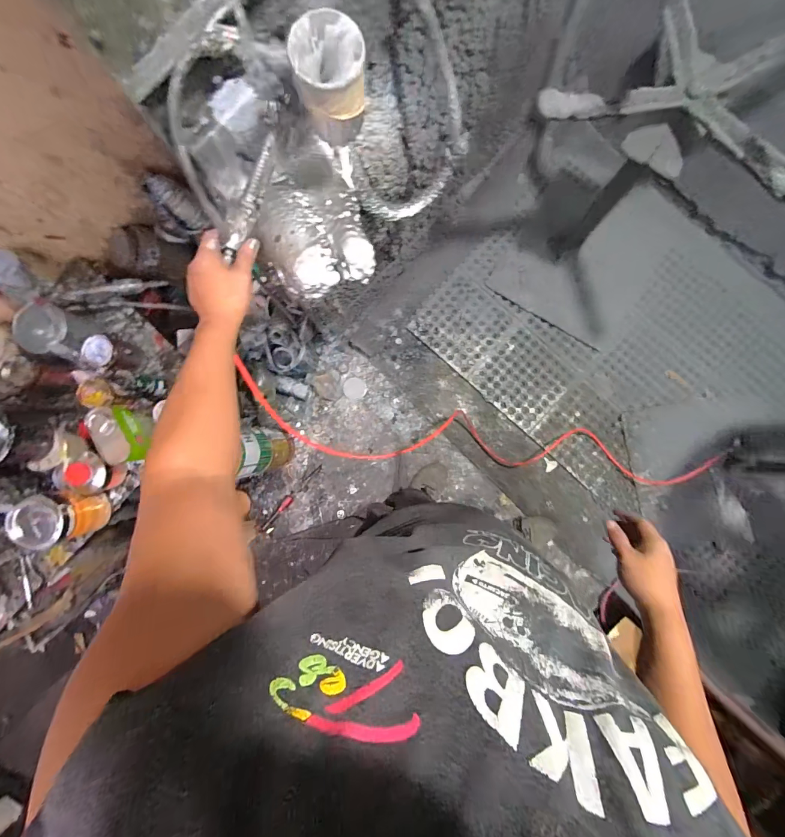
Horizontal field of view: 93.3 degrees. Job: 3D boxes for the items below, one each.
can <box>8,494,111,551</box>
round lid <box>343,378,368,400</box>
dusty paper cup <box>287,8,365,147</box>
[{"bbox_3d":[-0.737,0.222,0.827,0.097,0.135,0.103,-13,85,5],"label":"can"},{"bbox_3d":[-0.146,-0.116,1.447,0.088,0.007,0.081,22,89,5],"label":"round lid"},{"bbox_3d":[-0.069,-0.392,0.435,0.076,0.094,0.076,0,86,6],"label":"dusty paper cup"}]

